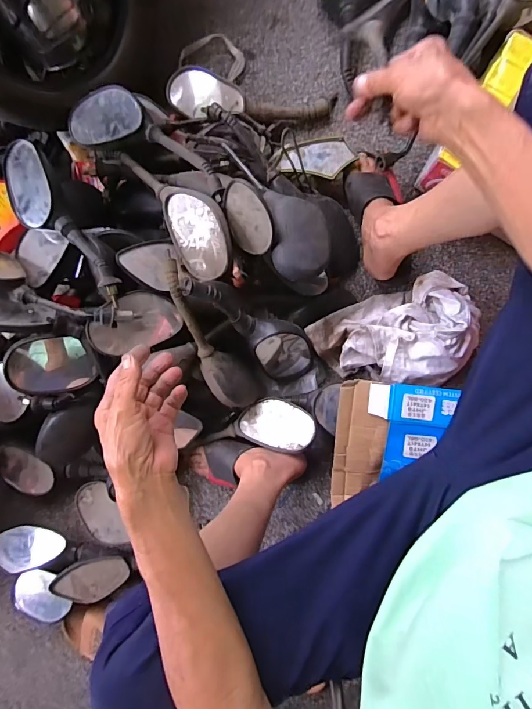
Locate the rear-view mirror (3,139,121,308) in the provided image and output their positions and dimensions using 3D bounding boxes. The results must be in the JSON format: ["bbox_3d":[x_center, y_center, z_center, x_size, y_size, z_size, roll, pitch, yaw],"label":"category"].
[{"bbox_3d":[-0.308,-0.185,0.575,0.082,0.047,0.278,-34,91,5],"label":"rear-view mirror"}]

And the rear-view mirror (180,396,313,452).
[{"bbox_3d":[-0.007,0.128,0.705,0.199,0.050,0.087,1,68,20],"label":"rear-view mirror"}]

